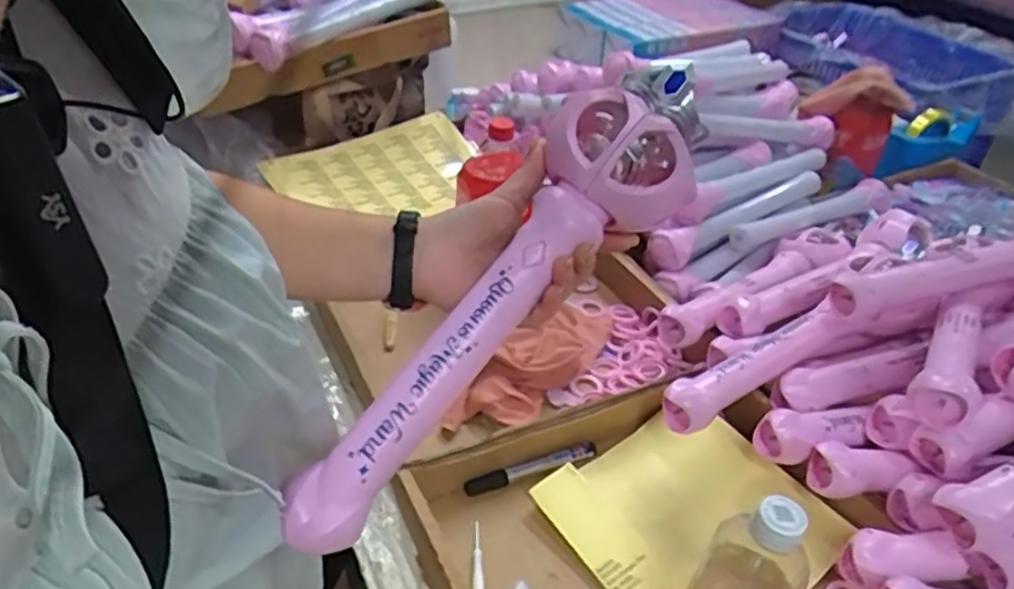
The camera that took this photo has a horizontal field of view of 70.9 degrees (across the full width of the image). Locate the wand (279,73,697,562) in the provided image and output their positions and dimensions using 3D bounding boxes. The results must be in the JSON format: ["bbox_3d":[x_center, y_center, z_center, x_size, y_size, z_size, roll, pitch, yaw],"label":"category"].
[{"bbox_3d":[-0.004,0.003,0.433,0.085,0.051,0.354,34,79,34],"label":"wand"}]

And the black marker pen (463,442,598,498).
[{"bbox_3d":[0.025,0.167,0.685,0.133,0.019,0.021,-10,39,-19],"label":"black marker pen"}]

